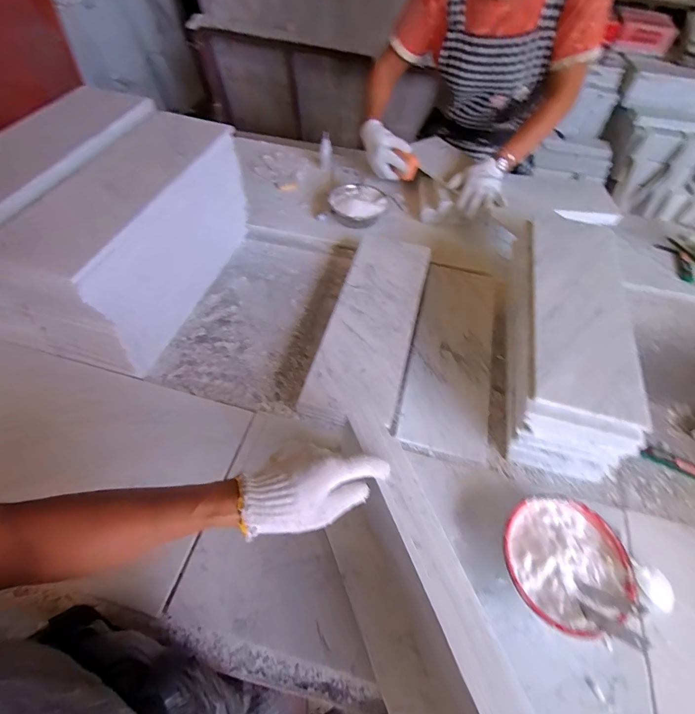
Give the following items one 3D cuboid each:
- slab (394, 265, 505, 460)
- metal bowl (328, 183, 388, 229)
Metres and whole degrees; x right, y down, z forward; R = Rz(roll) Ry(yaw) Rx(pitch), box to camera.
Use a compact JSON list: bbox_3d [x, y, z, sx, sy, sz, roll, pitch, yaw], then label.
[{"bbox_3d":[0.219,-0.024,0.774,0.159,0.014,0.450,13,55,8],"label":"slab"},{"bbox_3d":[0.027,-0.381,0.978,0.137,0.062,0.128,1,55,-1],"label":"metal bowl"}]

